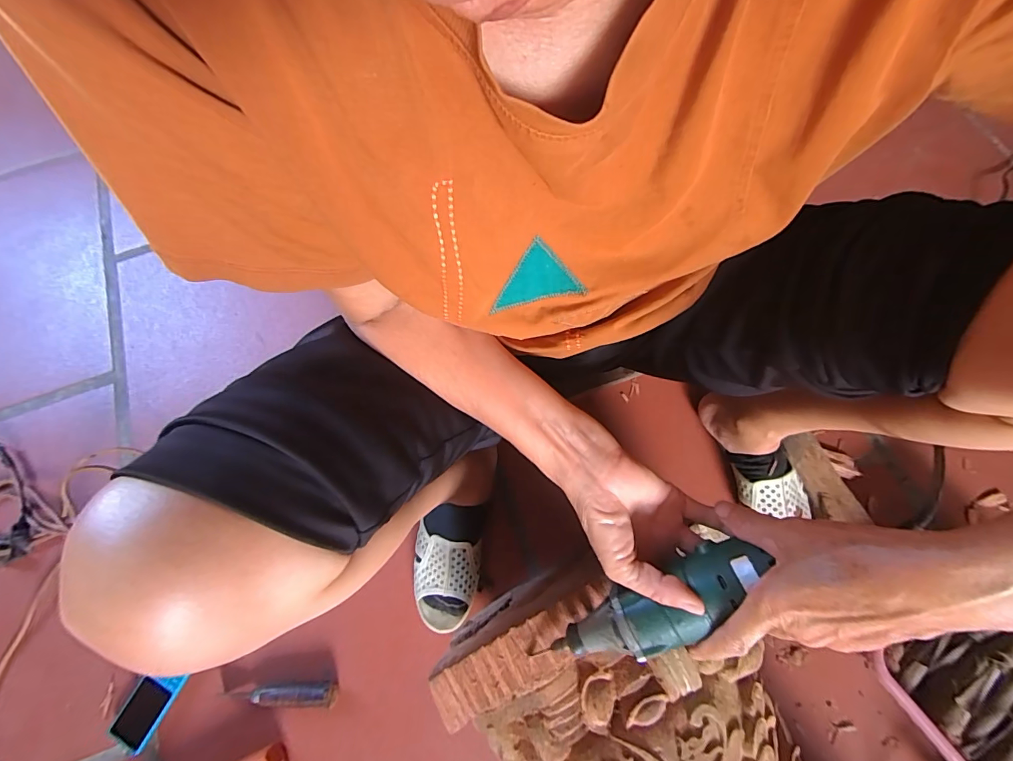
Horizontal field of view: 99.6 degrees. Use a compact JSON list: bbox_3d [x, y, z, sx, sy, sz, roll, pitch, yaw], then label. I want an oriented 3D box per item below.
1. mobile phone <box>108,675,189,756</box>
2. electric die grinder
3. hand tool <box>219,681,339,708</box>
[{"bbox_3d":[-0.451,0.406,0.538,0.054,0.018,0.091,26,74,11],"label":"mobile phone"},{"bbox_3d":[0.107,0.174,0.324,0.179,0.051,0.046,-35,72,15],"label":"electric die grinder"},{"bbox_3d":[-0.284,0.388,0.532,0.147,0.028,0.024,-1,76,1],"label":"hand tool"}]

